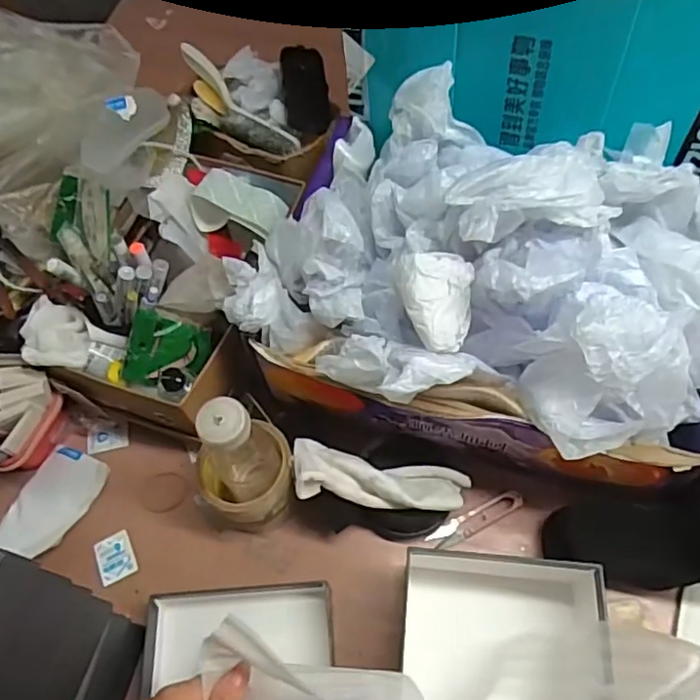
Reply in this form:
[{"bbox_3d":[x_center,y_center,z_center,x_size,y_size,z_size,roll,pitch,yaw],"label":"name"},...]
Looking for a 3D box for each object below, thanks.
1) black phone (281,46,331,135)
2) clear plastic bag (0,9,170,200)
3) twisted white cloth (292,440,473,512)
[{"bbox_3d":[-0.051,-0.303,0.702,0.052,0.008,0.104,-5,84,-16],"label":"black phone"},{"bbox_3d":[-0.352,-0.256,0.669,0.316,0.128,0.252,9,62,9],"label":"clear plastic bag"},{"bbox_3d":[0.028,0.118,0.553,0.161,0.027,0.048,12,61,-13],"label":"twisted white cloth"}]

